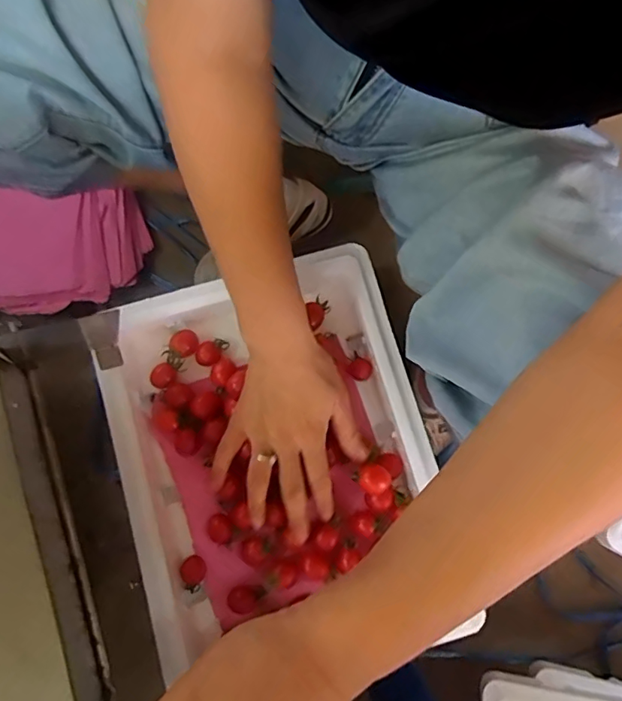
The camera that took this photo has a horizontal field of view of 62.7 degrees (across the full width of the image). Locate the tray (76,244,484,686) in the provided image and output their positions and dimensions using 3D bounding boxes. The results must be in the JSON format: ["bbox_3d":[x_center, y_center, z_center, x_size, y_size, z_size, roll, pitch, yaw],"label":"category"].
[{"bbox_3d":[-0.034,0.087,0.451,0.263,0.064,0.311,-15,79,-3],"label":"tray"}]

